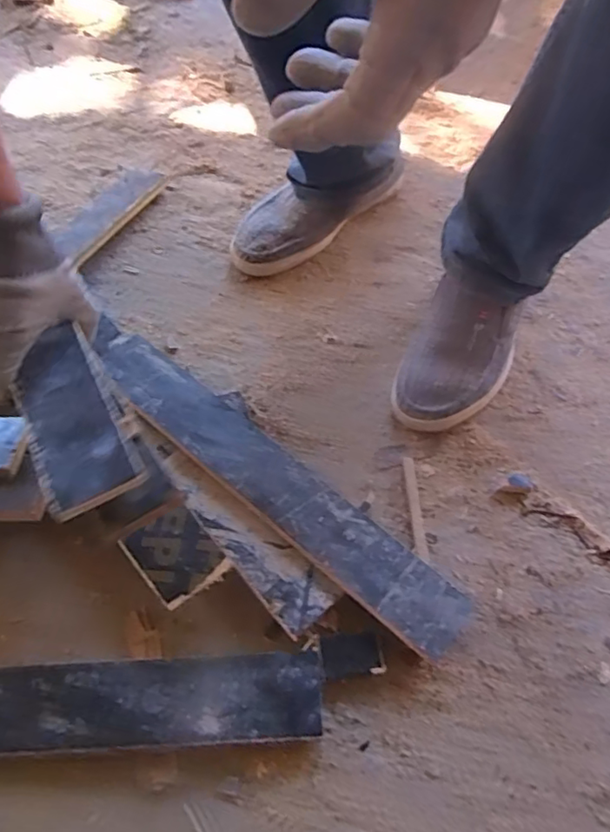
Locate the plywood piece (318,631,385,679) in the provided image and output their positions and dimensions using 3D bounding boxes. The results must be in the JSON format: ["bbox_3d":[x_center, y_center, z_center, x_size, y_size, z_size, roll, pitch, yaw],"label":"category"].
[{"bbox_3d":[0.037,0.195,0.469,0.049,0.015,0.032,-5,61,-2],"label":"plywood piece"}]

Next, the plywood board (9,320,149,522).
[{"bbox_3d":[-0.178,-0.002,0.437,0.066,0.014,0.161,-23,60,-10],"label":"plywood board"}]

